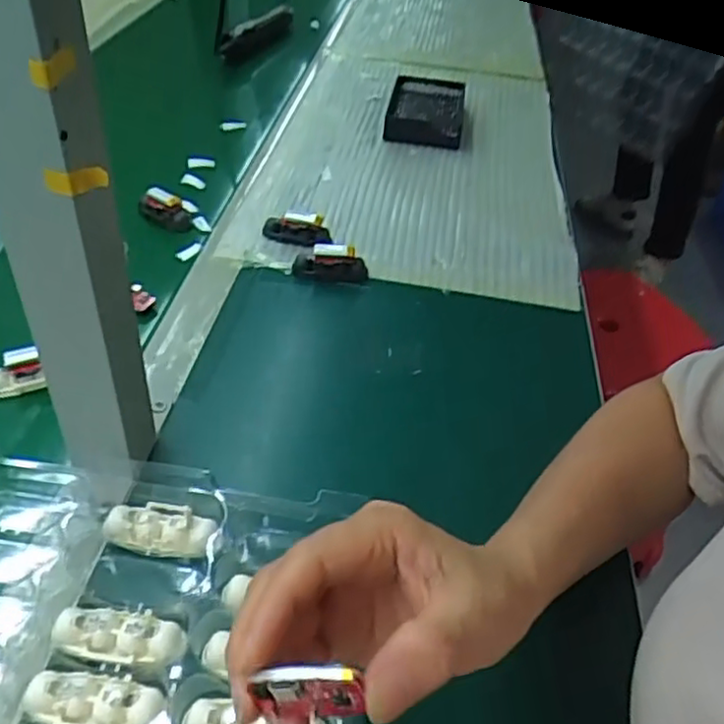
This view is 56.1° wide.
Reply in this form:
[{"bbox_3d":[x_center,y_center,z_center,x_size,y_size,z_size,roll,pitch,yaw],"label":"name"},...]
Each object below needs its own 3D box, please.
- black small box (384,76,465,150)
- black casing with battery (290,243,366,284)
[{"bbox_3d":[0.080,-0.313,0.844,0.092,0.037,0.168,7,40,3],"label":"black small box"},{"bbox_3d":[-0.027,-0.085,0.587,0.063,0.033,0.025,0,45,-2],"label":"black casing with battery"}]

